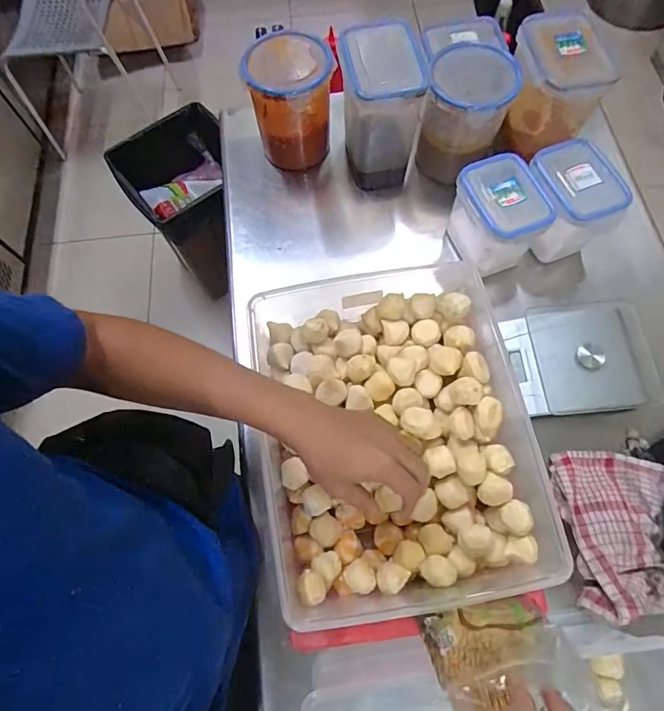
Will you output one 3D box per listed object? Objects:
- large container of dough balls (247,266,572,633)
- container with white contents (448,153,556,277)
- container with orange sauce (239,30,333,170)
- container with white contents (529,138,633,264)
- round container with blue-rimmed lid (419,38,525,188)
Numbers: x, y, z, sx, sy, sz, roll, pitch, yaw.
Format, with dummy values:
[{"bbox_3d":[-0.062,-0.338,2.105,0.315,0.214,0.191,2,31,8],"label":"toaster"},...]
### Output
[{"bbox_3d":[0.065,0.081,0.522,0.297,0.100,0.370,-9,70,-1],"label":"large container of dough balls"},{"bbox_3d":[0.232,-0.196,0.641,0.097,0.126,0.127,-22,71,-6],"label":"container with white contents"},{"bbox_3d":[-0.065,-0.416,0.750,0.128,0.172,0.122,-3,70,1],"label":"container with orange sauce"},{"bbox_3d":[0.327,-0.222,0.645,0.115,0.110,0.126,-12,70,-3],"label":"container with white contents"},{"bbox_3d":[0.199,-0.367,0.683,0.113,0.161,0.113,-1,70,2],"label":"round container with blue-rimmed lid"}]

